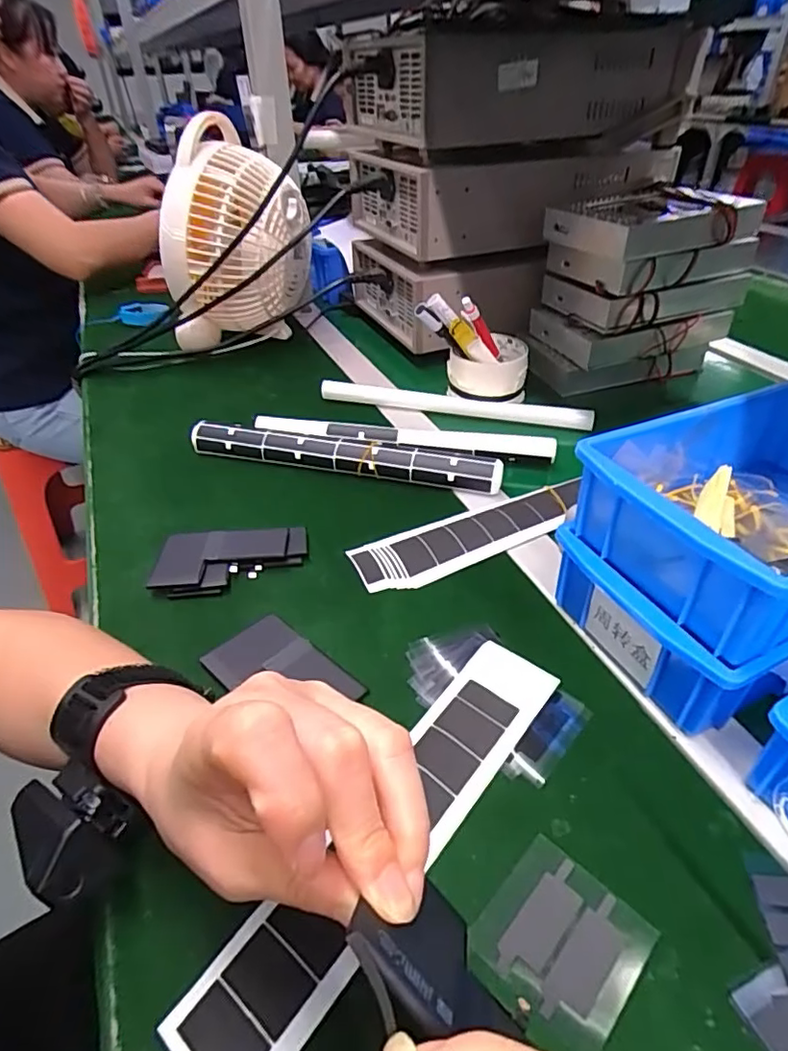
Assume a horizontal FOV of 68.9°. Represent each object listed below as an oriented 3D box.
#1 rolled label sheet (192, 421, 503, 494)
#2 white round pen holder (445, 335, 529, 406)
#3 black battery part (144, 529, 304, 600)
[{"bbox_3d":[-0.049,-0.065,0.531,0.292,0.029,0.023,9,41,13],"label":"rolled label sheet"},{"bbox_3d":[0.107,-0.173,0.637,0.078,0.048,0.084,-1,40,1],"label":"white round pen holder"},{"bbox_3d":[-0.123,0.026,0.436,0.109,0.018,0.059,-6,40,-4],"label":"black battery part"}]

